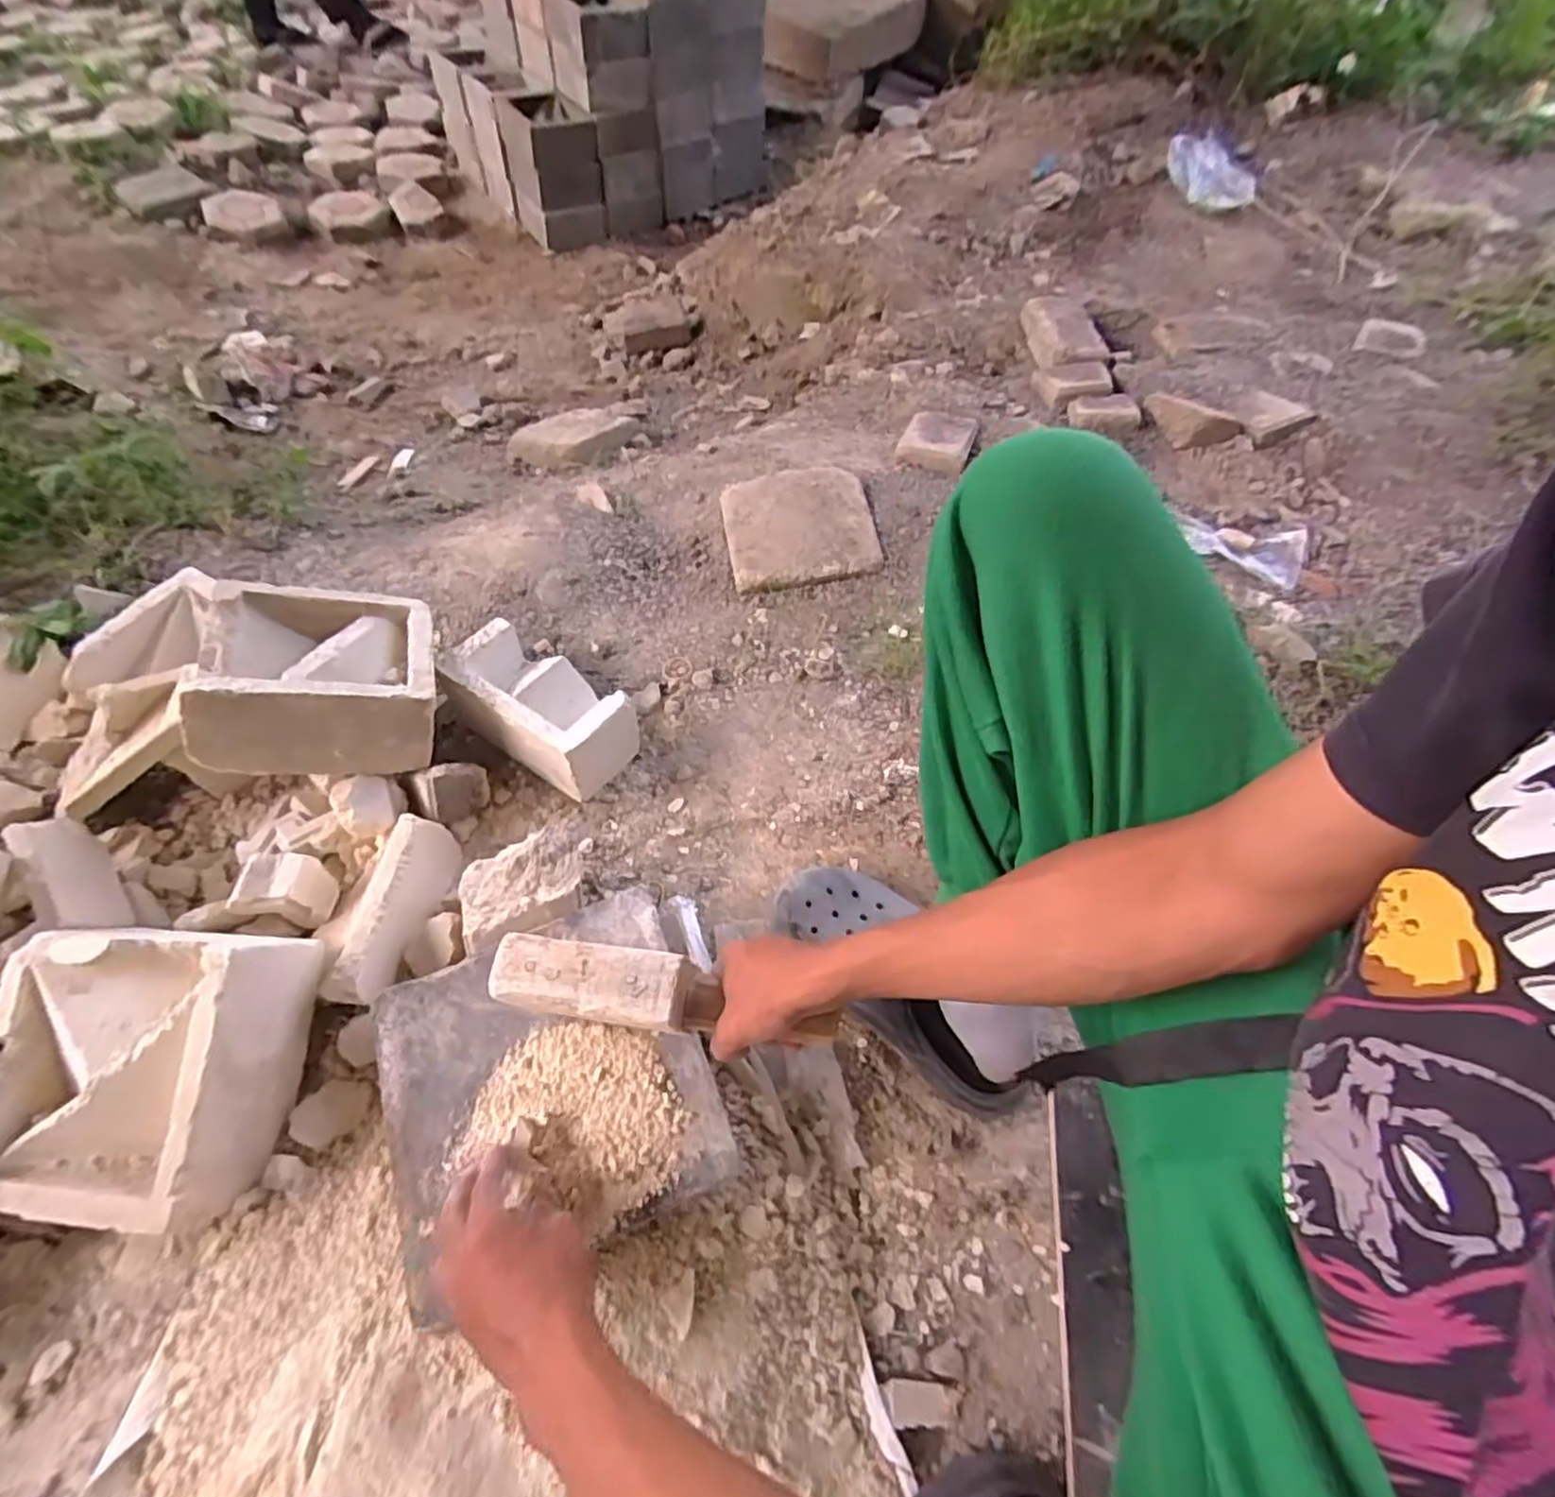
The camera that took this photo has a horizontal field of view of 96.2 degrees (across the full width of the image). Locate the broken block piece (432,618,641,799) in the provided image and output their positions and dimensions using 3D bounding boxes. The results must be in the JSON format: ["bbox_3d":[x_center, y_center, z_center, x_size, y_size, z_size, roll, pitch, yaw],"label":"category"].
[{"bbox_3d":[-0.265,-0.042,0.794,0.208,0.106,0.106,29,60,15],"label":"broken block piece"}]

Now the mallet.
[{"bbox_3d":[-0.081,0.178,0.501,0.246,0.040,0.049,11,56,-2],"label":"mallet"}]

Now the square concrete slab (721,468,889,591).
[{"bbox_3d":[0.029,-0.312,0.973,0.198,0.042,0.193,-9,56,-6],"label":"square concrete slab"}]

